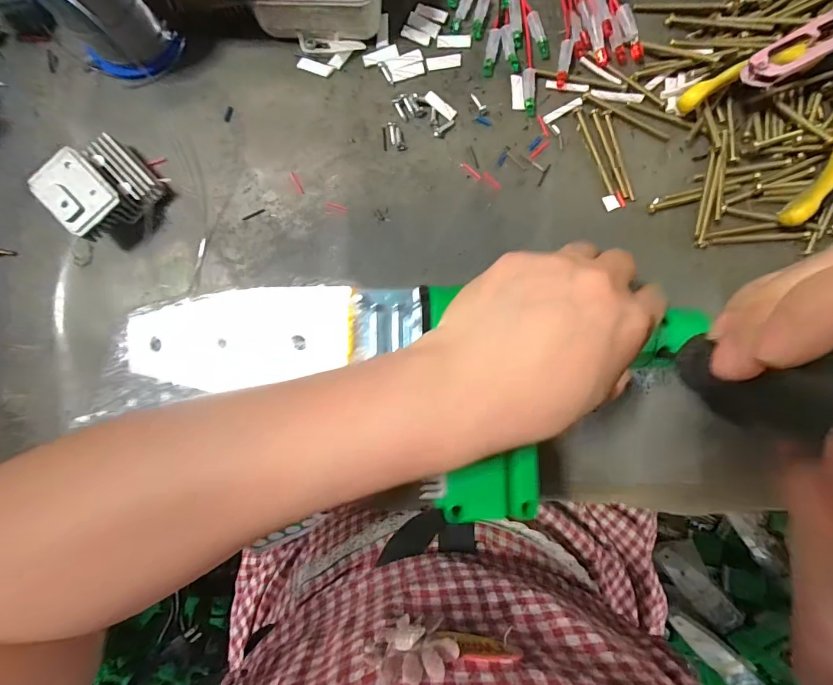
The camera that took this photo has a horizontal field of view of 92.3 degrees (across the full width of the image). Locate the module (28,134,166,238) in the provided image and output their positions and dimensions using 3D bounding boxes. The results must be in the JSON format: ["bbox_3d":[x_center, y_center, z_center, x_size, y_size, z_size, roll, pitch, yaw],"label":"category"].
[{"bbox_3d":[-0.186,-0.091,0.234,0.045,0.031,0.049,43,89,3],"label":"module"}]

